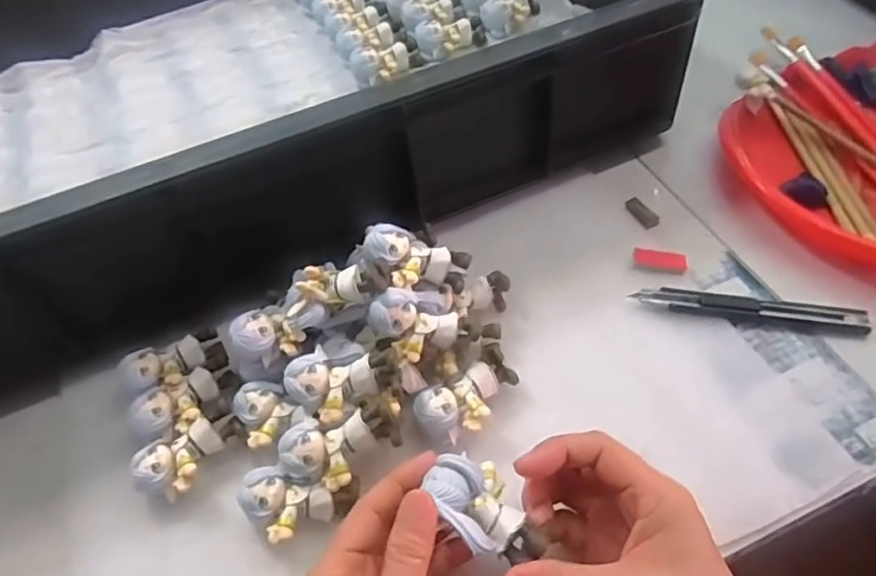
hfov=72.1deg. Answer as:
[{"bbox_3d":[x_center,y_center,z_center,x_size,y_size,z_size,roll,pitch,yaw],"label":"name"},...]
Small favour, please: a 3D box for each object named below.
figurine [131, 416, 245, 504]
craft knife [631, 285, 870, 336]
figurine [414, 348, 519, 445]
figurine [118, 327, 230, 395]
[{"bbox_3d":[-0.137,0.096,0.341,0.057,0.030,0.031,-28,55,-14],"label":"figurine"},{"bbox_3d":[0.195,0.012,0.379,0.136,0.007,0.019,6,54,11],"label":"craft knife"},{"bbox_3d":[0.019,0.066,0.349,0.061,0.030,0.031,-32,56,-17],"label":"figurine"},{"bbox_3d":[-0.164,0.049,0.378,0.062,0.021,0.032,-23,54,-11],"label":"figurine"}]

